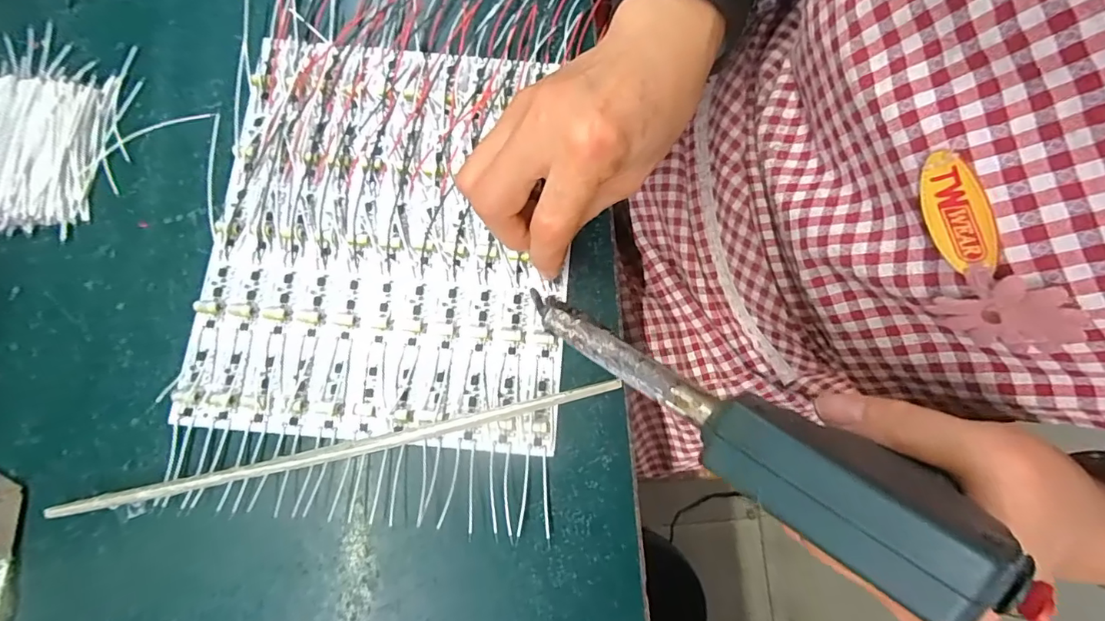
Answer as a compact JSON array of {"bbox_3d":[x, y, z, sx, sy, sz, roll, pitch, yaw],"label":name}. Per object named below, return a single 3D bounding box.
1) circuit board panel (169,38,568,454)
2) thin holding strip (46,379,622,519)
[{"bbox_3d":[-0.089,-0.047,0.282,0.192,0.009,0.227,5,77,-1],"label":"circuit board panel"},{"bbox_3d":[-0.101,0.068,0.251,0.273,0.012,0.008,-12,78,-4],"label":"thin holding strip"}]

